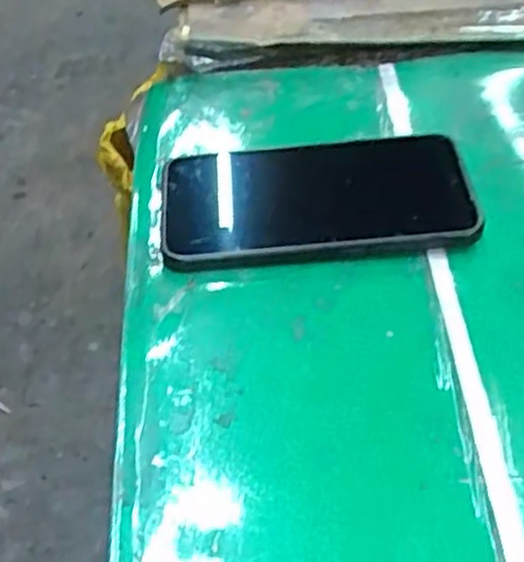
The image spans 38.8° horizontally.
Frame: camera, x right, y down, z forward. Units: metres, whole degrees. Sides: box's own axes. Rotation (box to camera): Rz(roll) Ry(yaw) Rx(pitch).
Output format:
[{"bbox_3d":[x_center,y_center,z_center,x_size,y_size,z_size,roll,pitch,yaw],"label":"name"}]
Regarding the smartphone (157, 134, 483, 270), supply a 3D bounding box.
[{"bbox_3d":[0.029,-0.042,0.395,0.161,0.015,0.077,-3,51,-1],"label":"smartphone"}]

